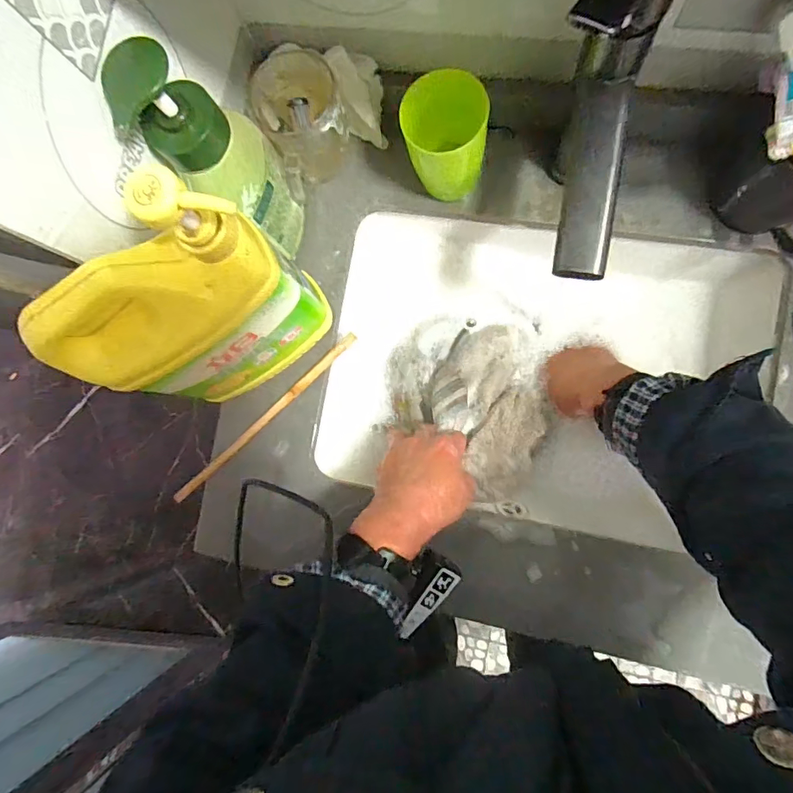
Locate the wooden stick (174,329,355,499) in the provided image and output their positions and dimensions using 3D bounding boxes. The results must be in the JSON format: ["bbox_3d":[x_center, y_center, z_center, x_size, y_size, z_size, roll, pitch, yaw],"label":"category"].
[{"bbox_3d":[-0.130,0.023,0.478,0.238,0.012,0.012,-42,81,3],"label":"wooden stick"}]

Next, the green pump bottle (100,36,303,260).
[{"bbox_3d":[-0.135,-0.183,0.383,0.059,0.190,0.067,16,88,9],"label":"green pump bottle"}]

